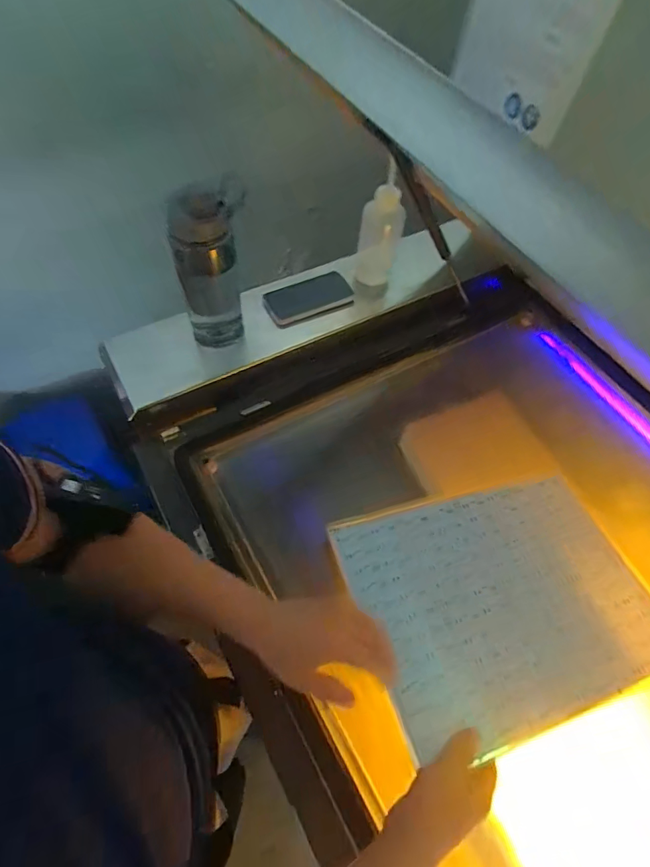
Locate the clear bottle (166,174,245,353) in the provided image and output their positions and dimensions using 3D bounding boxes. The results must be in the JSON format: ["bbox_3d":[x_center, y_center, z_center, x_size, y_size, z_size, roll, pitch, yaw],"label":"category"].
[{"bbox_3d":[-0.176,-0.238,0.665,0.088,0.255,0.077,-15,63,-12],"label":"clear bottle"}]

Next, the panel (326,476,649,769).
[{"bbox_3d":[0.236,0.206,0.577,0.389,0.011,0.291,-11,52,-17],"label":"panel"}]

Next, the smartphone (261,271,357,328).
[{"bbox_3d":[-0.030,-0.249,0.811,0.164,0.010,0.079,-23,83,-16],"label":"smartphone"}]

